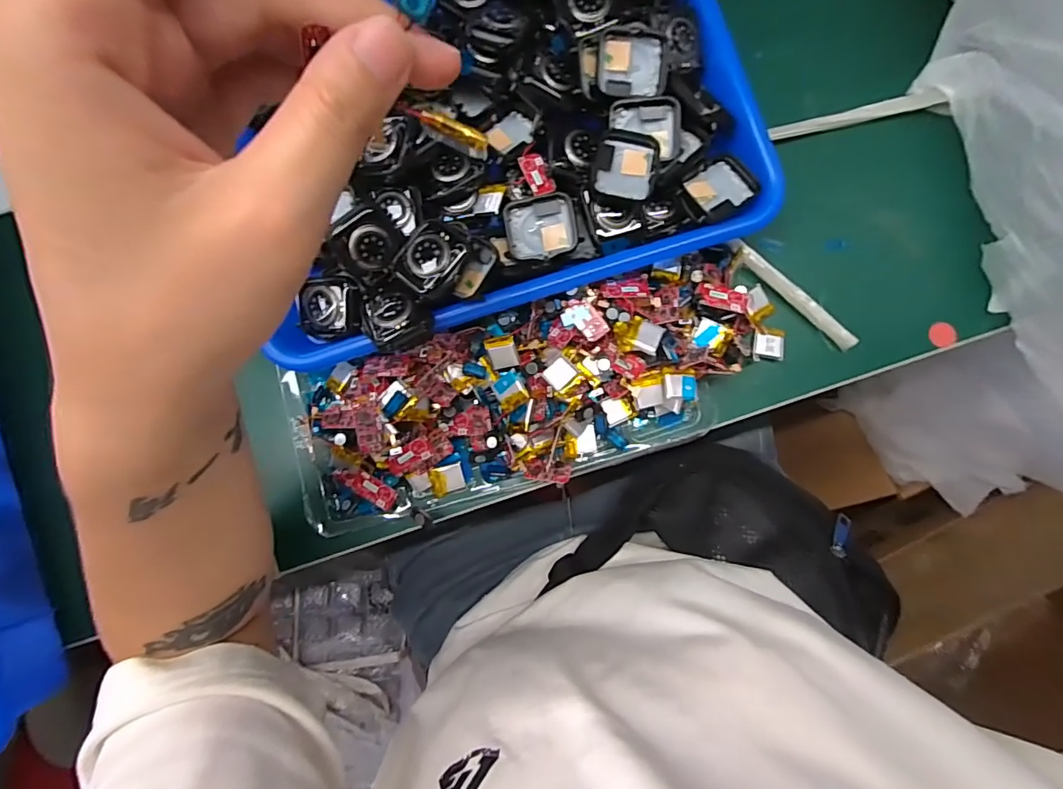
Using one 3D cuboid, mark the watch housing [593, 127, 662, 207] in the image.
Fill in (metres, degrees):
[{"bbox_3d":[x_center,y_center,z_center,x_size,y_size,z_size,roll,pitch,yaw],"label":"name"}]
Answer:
[{"bbox_3d":[0.055,-0.131,0.293,0.037,0.009,0.042,7,84,2],"label":"watch housing"}]

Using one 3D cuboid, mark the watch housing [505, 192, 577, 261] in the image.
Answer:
[{"bbox_3d":[0.006,-0.100,0.302,0.041,0.016,0.035,-7,84,0],"label":"watch housing"}]

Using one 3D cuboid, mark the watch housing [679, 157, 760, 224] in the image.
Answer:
[{"bbox_3d":[0.112,-0.123,0.297,0.044,0.008,0.031,-32,84,-2],"label":"watch housing"}]

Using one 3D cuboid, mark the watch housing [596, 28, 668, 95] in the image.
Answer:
[{"bbox_3d":[0.059,-0.194,0.293,0.040,0.010,0.034,-2,107,-2],"label":"watch housing"}]

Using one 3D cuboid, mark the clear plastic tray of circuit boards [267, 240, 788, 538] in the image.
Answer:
[{"bbox_3d":[0.006,-0.001,0.306,0.316,0.041,0.109,-16,84,-1],"label":"clear plastic tray of circuit boards"}]

